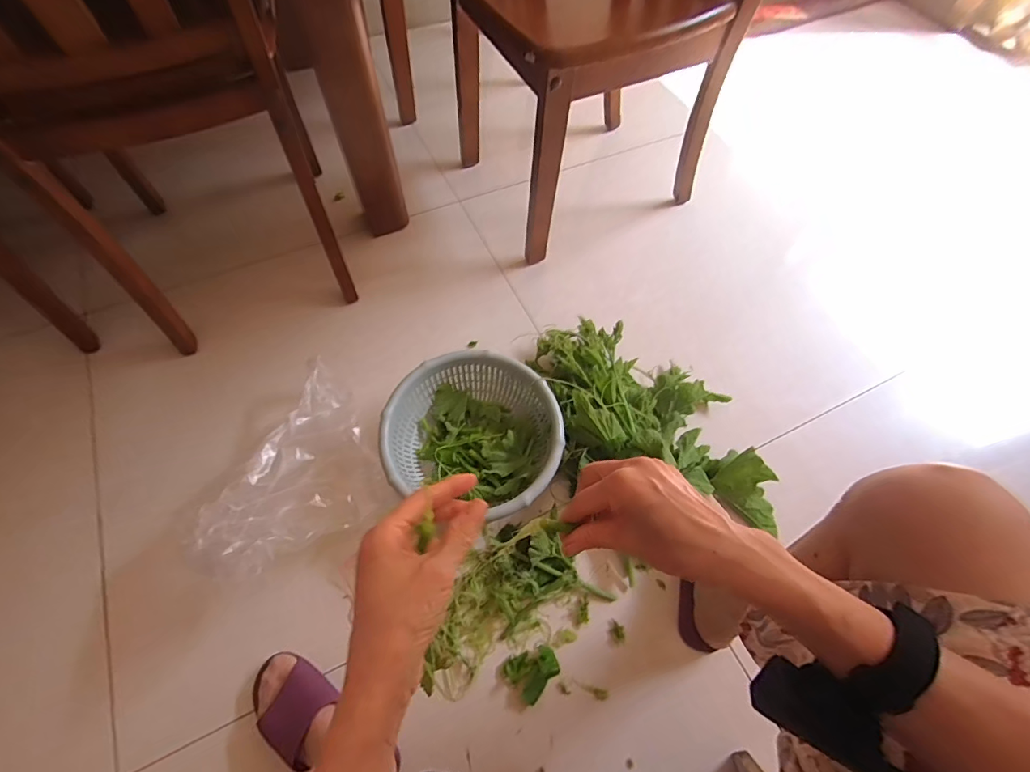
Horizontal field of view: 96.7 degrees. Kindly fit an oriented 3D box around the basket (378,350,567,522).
[{"bbox_3d":[-0.065,0.075,0.772,0.277,0.103,0.254,1,63,-1],"label":"basket"}]

